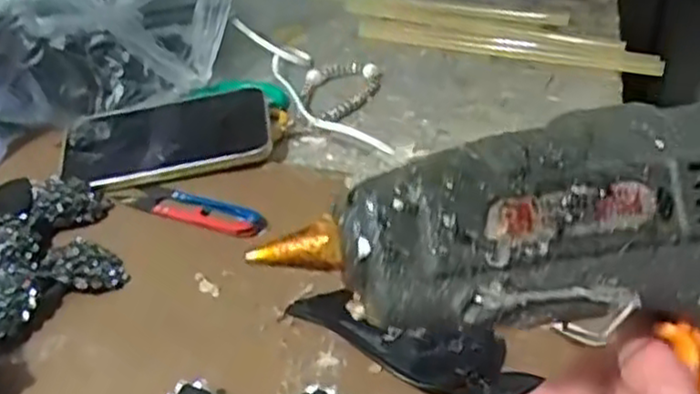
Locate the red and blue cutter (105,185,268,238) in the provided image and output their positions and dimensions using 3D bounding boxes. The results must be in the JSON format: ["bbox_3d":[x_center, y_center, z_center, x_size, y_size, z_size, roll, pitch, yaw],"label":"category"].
[{"bbox_3d":[-0.114,0.005,0.507,0.122,0.009,0.026,14,42,23],"label":"red and blue cutter"}]

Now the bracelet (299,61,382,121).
[{"bbox_3d":[-0.012,-0.097,0.621,0.068,0.014,0.085,27,49,34],"label":"bracelet"}]

